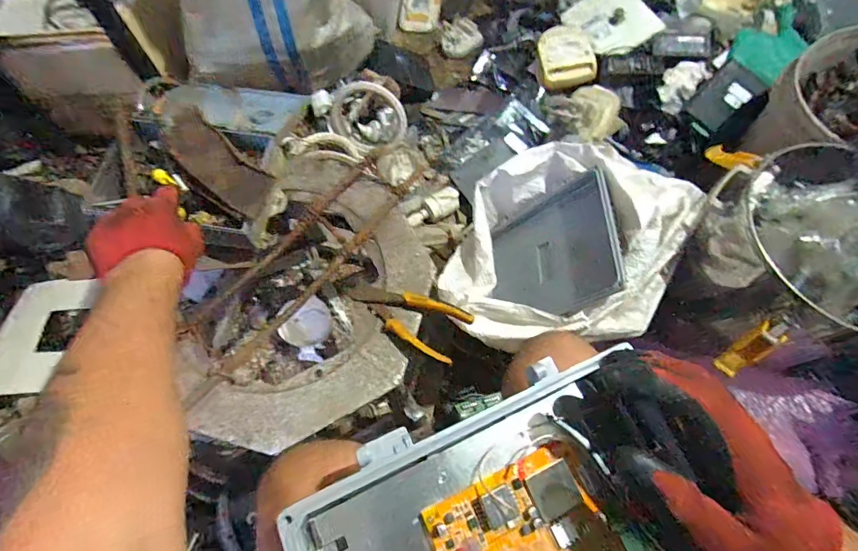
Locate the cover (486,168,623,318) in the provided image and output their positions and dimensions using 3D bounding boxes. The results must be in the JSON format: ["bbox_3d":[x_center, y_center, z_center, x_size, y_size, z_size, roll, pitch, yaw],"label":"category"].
[{"bbox_3d":[0.197,-0.041,0.691,0.043,0.231,0.201,7,69,-44],"label":"cover"}]

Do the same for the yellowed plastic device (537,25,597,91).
[{"bbox_3d":[0.327,-0.523,0.992,0.126,0.027,0.149,-3,84,7],"label":"yellowed plastic device"}]

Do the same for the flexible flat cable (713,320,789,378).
[{"bbox_3d":[0.447,0.102,0.577,0.032,0.100,0.012,44,33,17],"label":"flexible flat cable"}]

